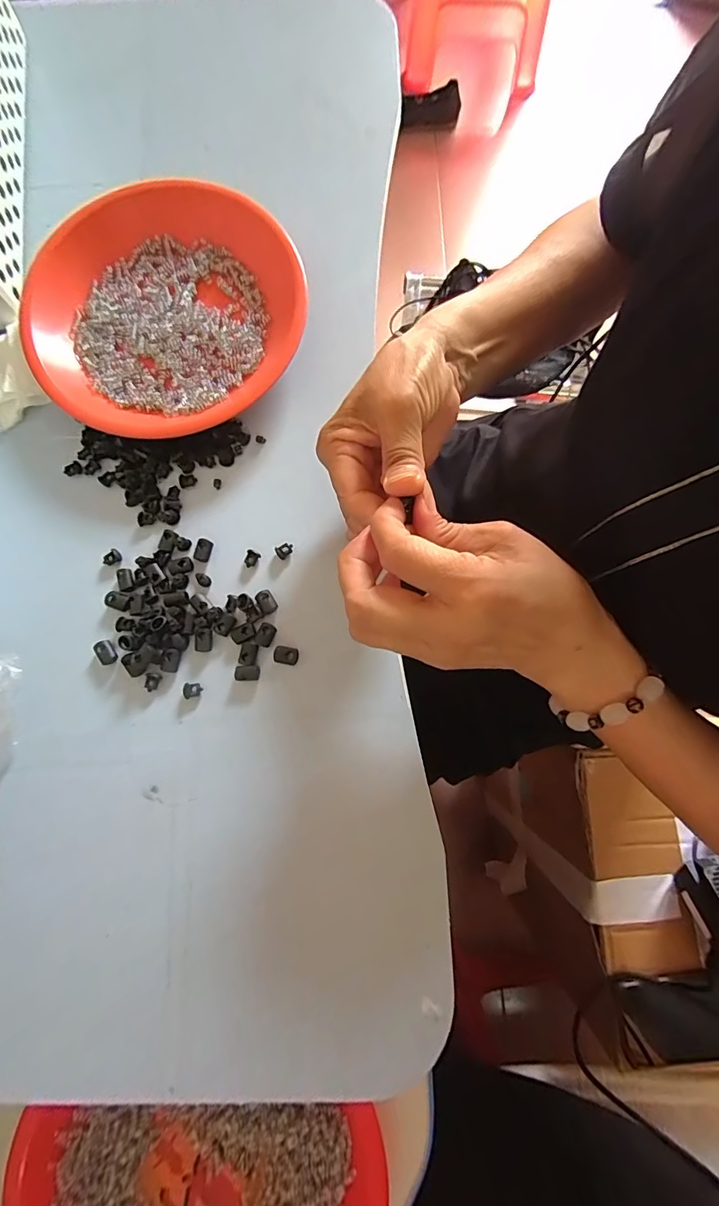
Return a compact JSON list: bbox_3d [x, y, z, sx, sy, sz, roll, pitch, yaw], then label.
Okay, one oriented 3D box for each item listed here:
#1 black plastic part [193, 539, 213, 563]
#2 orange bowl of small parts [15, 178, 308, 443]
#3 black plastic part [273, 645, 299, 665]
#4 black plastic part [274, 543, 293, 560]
[{"bbox_3d":[-0.106,-0.036,0.311,0.011,0.004,0.016,10,80,2],"label":"black plastic part"},{"bbox_3d":[-0.141,-0.209,0.328,0.190,0.033,0.188,0,80,0],"label":"orange bowl of small parts"},{"bbox_3d":[-0.048,0.034,0.295,0.016,0.004,0.012,11,80,2],"label":"black plastic part"},{"bbox_3d":[-0.051,-0.035,0.310,0.012,0.004,0.010,-21,81,-4],"label":"black plastic part"}]

